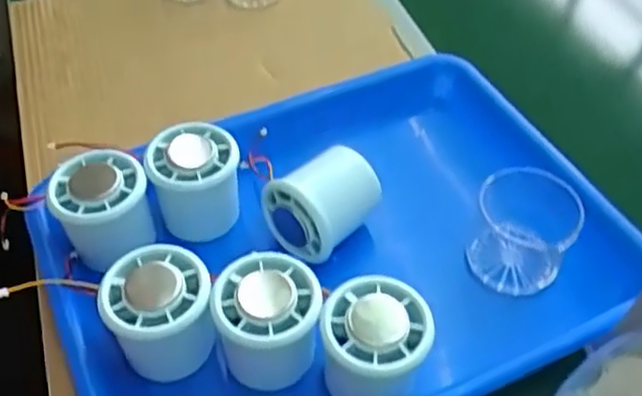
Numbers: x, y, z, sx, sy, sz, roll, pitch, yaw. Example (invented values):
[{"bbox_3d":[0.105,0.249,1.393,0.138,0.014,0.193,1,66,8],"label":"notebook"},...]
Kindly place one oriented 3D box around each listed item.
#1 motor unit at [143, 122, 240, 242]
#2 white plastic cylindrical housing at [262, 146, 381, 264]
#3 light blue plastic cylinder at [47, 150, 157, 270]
[{"bbox_3d":[-0.078,-0.009,0.438,0.053,0.052,0.052,2,49,-2],"label":"motor unit"},{"bbox_3d":[0.000,0.001,0.434,0.048,0.044,0.061,36,57,25],"label":"white plastic cylindrical housing"},{"bbox_3d":[-0.131,0.009,0.422,0.055,0.051,0.051,2,49,-2],"label":"light blue plastic cylinder"}]

